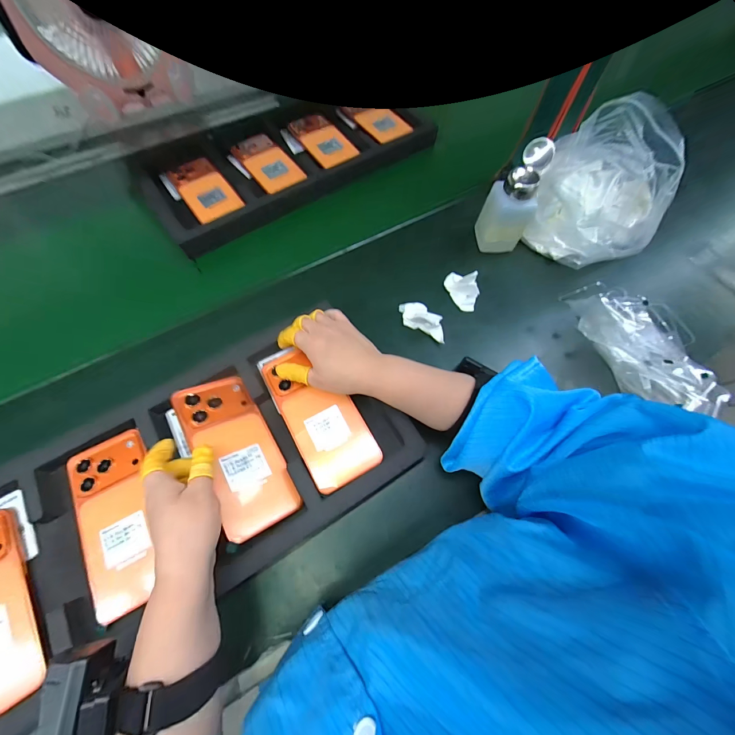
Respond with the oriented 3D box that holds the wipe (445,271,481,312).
[{"bbox_3d":[0.129,-0.110,0.430,0.030,0.036,0.059,-21,66,-7],"label":"wipe"}]

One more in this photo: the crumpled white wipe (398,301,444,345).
[{"bbox_3d":[0.070,-0.064,0.408,0.033,0.033,0.074,-32,68,-12],"label":"crumpled white wipe"}]

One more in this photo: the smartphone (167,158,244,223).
[{"bbox_3d":[-0.264,-0.289,0.517,0.074,0.011,0.146,-33,68,-12],"label":"smartphone"}]

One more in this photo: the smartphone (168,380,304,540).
[{"bbox_3d":[-0.131,0.083,0.325,0.072,0.009,0.161,-19,66,-36],"label":"smartphone"}]

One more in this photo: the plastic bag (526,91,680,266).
[{"bbox_3d":[0.296,-0.224,0.405,0.141,0.150,0.107,29,70,15],"label":"plastic bag"}]

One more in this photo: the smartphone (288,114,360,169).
[{"bbox_3d":[-0.080,-0.409,0.568,0.072,0.006,0.166,-29,67,-10],"label":"smartphone"}]

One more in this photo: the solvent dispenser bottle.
[{"bbox_3d":[0.191,-0.221,0.427,0.065,0.127,0.064,19,68,11],"label":"solvent dispenser bottle"}]

